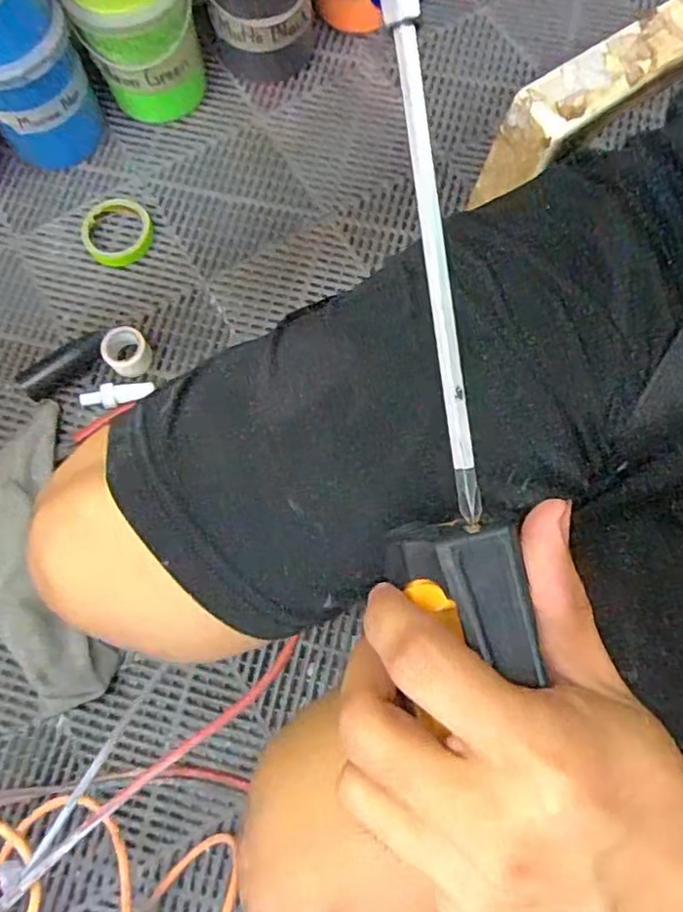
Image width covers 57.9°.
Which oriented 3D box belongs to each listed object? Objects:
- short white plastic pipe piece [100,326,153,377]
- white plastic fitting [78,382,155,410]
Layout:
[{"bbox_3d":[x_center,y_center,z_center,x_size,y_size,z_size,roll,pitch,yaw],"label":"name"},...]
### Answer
[{"bbox_3d":[-0.277,-0.134,0.801,0.055,0.045,0.054,0,75,2],"label":"short white plastic pipe piece"},{"bbox_3d":[-0.289,-0.077,0.793,0.093,0.022,0.030,-9,75,-1],"label":"white plastic fitting"}]

